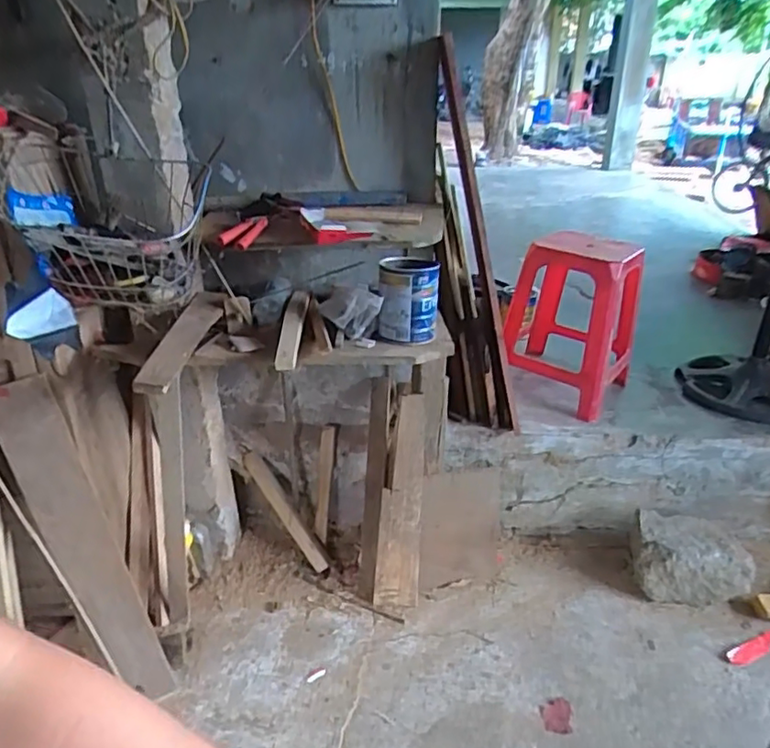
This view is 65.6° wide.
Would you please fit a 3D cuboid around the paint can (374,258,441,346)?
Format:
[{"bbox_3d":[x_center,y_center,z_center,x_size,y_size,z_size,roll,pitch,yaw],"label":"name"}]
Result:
[{"bbox_3d":[0.053,-0.161,1.305,0.129,0.153,0.145,1,28,5],"label":"paint can"}]

